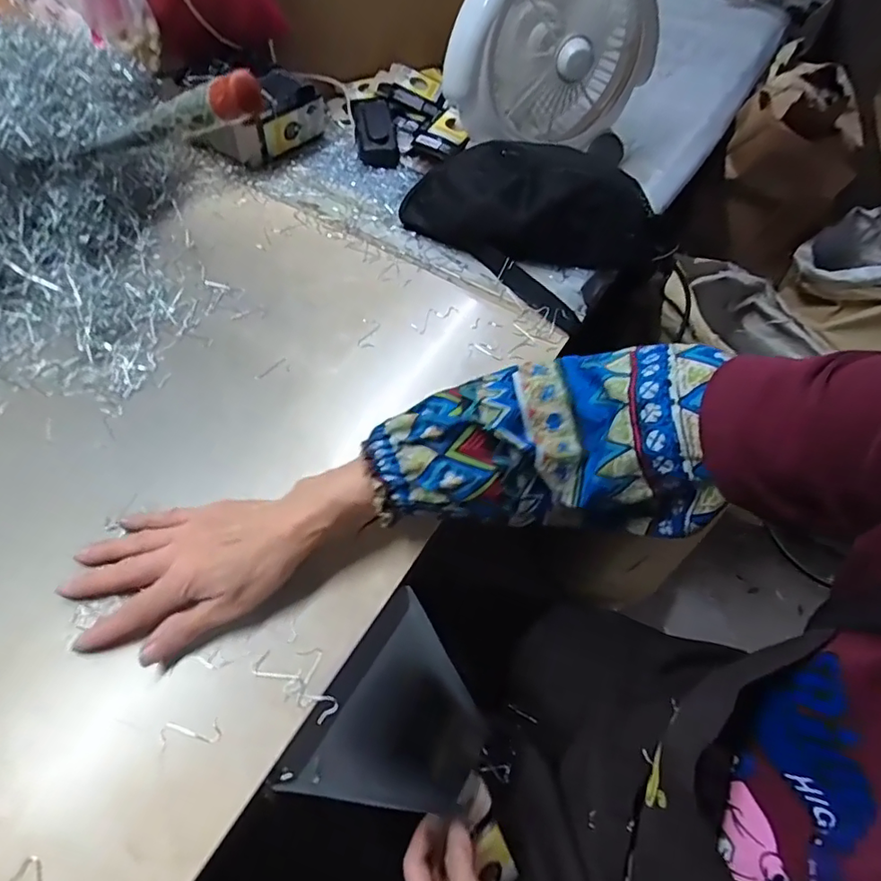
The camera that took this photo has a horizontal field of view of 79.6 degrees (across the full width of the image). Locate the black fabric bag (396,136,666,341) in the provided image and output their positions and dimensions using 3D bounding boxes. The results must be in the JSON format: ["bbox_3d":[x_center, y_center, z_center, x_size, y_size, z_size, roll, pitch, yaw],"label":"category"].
[{"bbox_3d":[0.098,-0.234,0.551,0.245,0.091,0.137,36,62,16],"label":"black fabric bag"}]

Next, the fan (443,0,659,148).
[{"bbox_3d":[0.127,-0.457,0.582,0.229,0.253,0.130,-32,66,-22],"label":"fan"}]

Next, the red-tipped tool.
[{"bbox_3d":[-0.217,-0.246,0.412,0.208,0.025,0.020,5,54,32],"label":"red-tipped tool"}]

